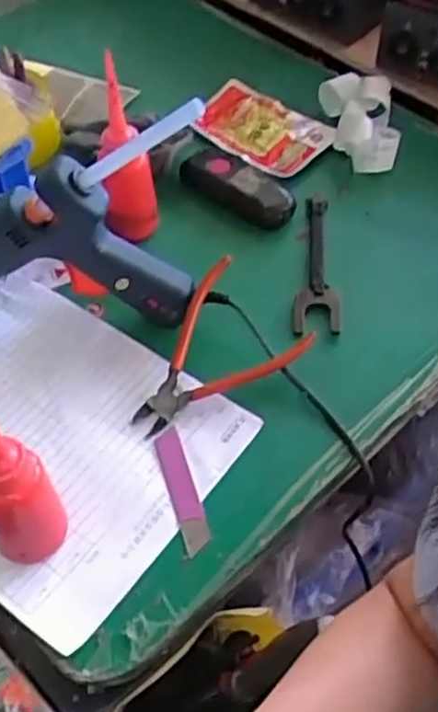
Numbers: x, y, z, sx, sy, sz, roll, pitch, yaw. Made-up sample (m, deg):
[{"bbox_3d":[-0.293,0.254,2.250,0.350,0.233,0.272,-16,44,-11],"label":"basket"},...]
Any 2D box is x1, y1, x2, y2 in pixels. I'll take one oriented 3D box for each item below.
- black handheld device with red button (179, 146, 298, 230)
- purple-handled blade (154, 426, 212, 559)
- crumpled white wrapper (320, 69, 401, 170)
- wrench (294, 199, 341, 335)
[{"bbox_3d":[0.019,-0.155,0.665,0.111,0.017,0.053,30,61,20],"label":"black handheld device with red button"},{"bbox_3d":[-0.026,0.092,0.512,0.019,0.004,0.094,-15,56,-9],"label":"purple-handled blade"},{"bbox_3d":[0.136,-0.220,0.703,0.065,0.036,0.114,-3,55,0],"label":"crumpled white wrapper"},{"bbox_3d":[0.086,-0.088,0.634,0.037,0.009,0.160,4,55,4],"label":"wrench"}]

